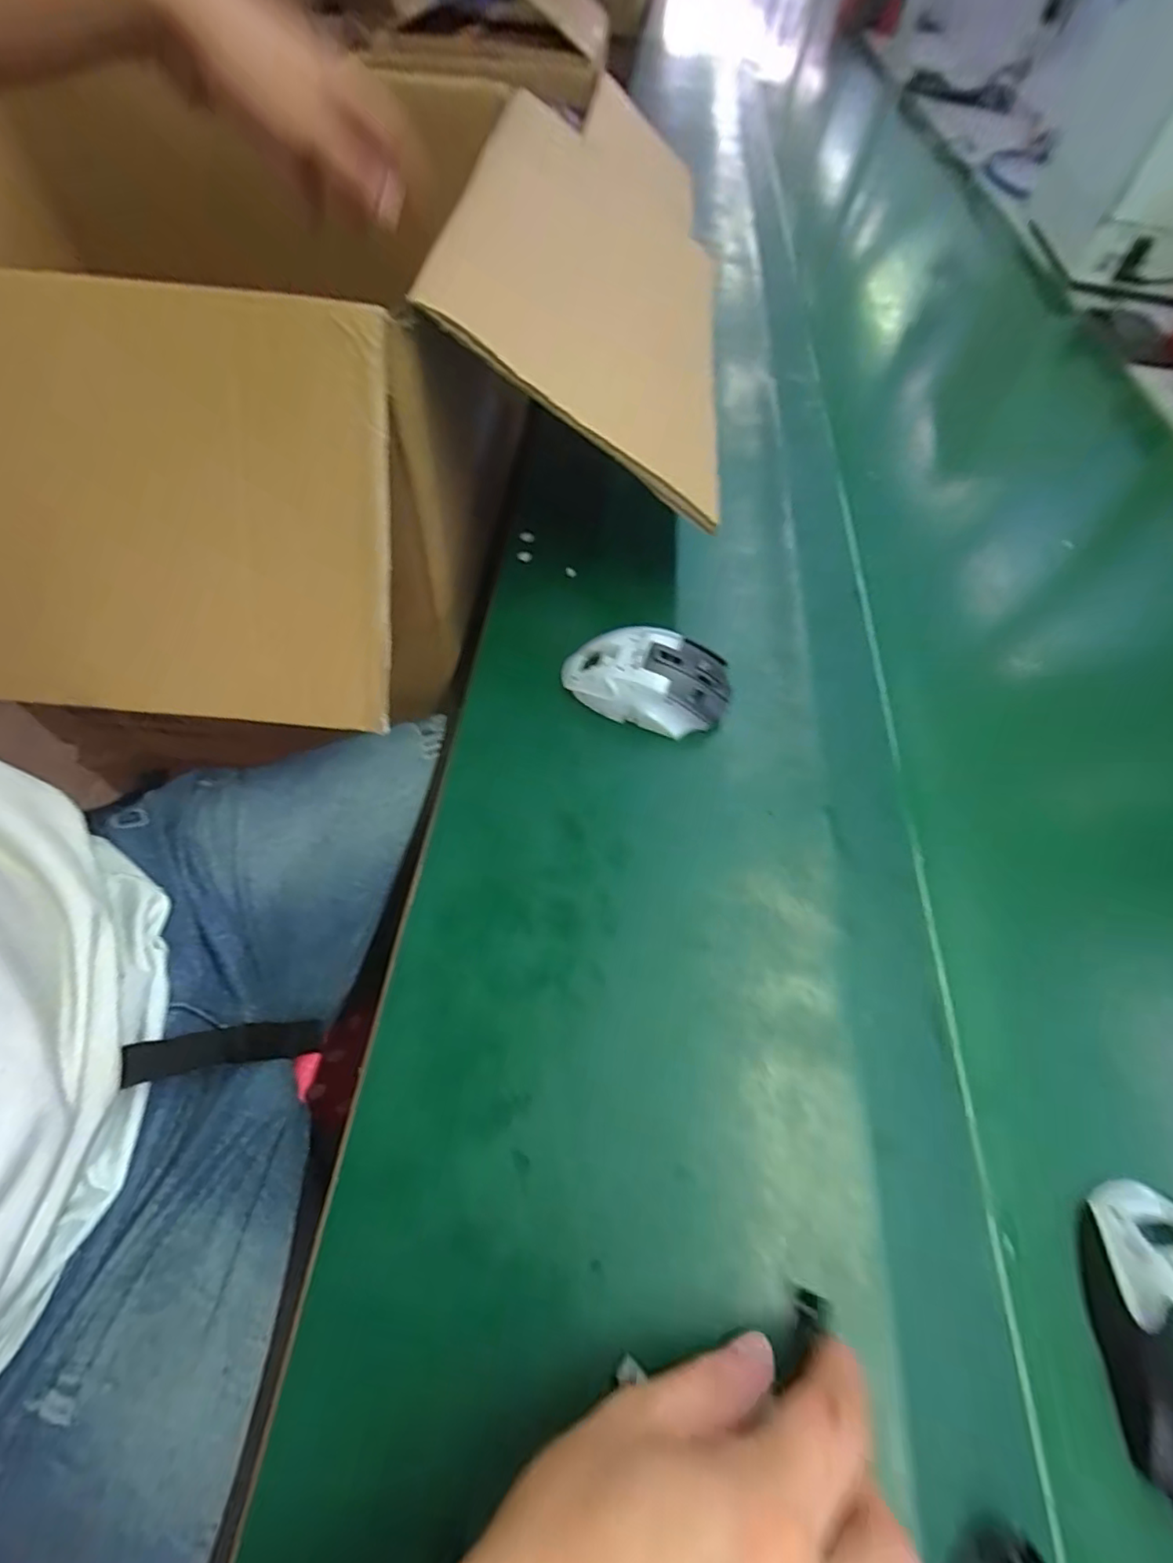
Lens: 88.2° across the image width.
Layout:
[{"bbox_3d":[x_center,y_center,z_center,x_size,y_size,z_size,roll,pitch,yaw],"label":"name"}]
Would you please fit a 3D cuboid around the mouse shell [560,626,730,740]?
[{"bbox_3d":[0.041,-0.074,0.429,0.119,0.038,0.065,16,60,10],"label":"mouse shell"}]

